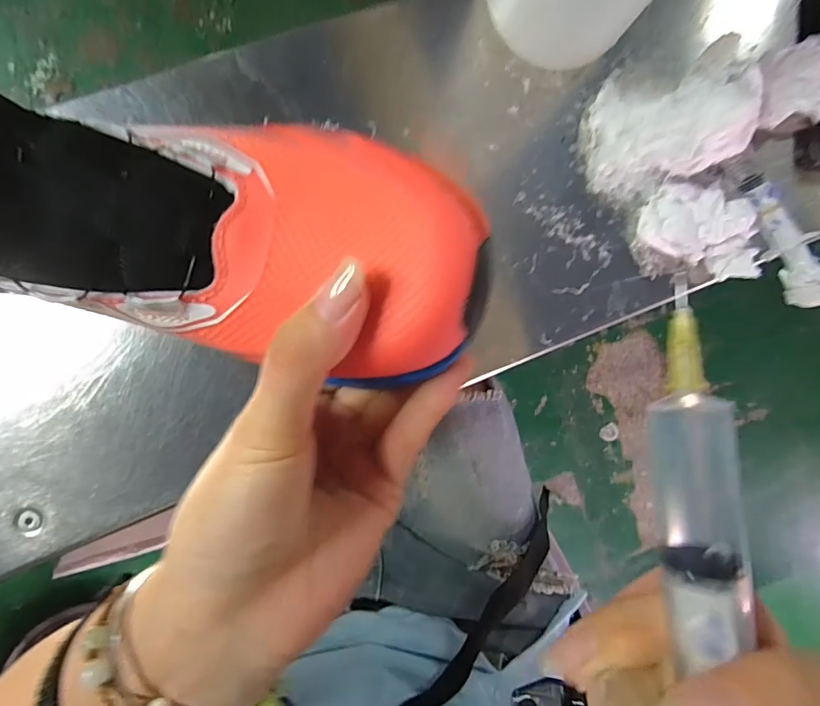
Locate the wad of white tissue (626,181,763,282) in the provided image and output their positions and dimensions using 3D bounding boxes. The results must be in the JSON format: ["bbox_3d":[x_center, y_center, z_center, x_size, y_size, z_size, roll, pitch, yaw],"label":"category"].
[{"bbox_3d":[0.186,-0.078,0.285,0.072,0.021,0.056,3,91,-7],"label":"wad of white tissue"}]

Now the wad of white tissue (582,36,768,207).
[{"bbox_3d":[0.158,-0.143,0.268,0.094,0.047,0.076,-22,94,-6],"label":"wad of white tissue"}]

